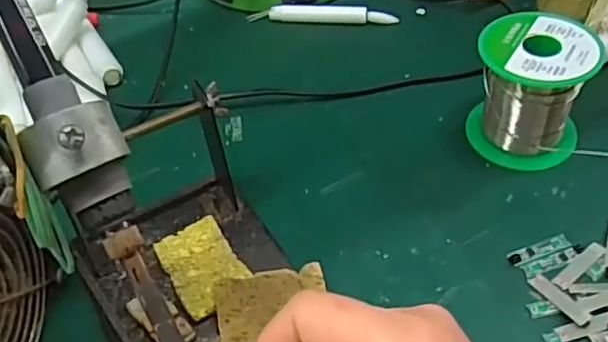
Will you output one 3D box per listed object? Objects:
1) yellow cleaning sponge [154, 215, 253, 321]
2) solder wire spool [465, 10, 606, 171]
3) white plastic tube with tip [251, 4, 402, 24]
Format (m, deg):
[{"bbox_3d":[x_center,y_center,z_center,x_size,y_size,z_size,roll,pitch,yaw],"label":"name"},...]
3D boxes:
[{"bbox_3d":[-0.053,0.052,0.330,0.036,0.010,0.053,-26,51,-17],"label":"yellow cleaning sponge"},{"bbox_3d":[0.136,-0.050,0.370,0.064,0.065,0.059,-2,48,3],"label":"solder wire spool"},{"bbox_3d":[0.015,-0.128,0.505,0.122,0.013,0.009,3,49,7],"label":"white plastic tube with tip"}]

